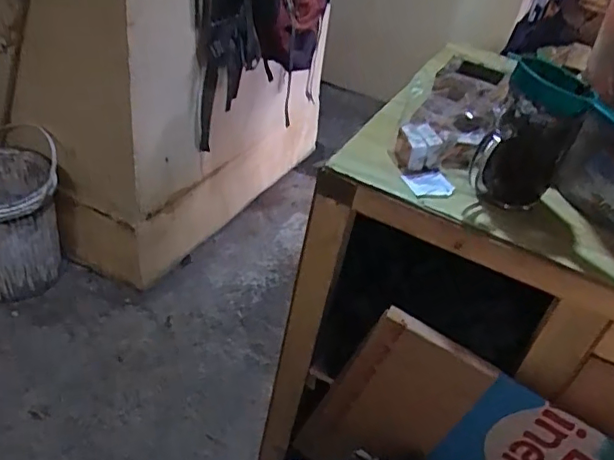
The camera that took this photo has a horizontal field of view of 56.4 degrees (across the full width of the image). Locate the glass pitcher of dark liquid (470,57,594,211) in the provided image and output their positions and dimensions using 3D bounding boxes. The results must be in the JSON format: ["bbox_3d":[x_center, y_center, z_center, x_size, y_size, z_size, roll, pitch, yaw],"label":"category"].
[{"bbox_3d":[0.224,-0.086,0.585,0.077,0.140,0.071,27,42,21],"label":"glass pitcher of dark liquid"}]

